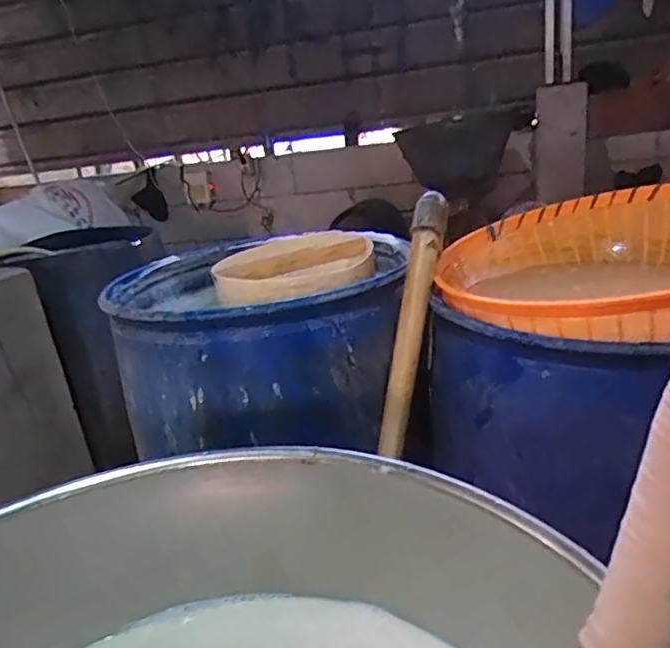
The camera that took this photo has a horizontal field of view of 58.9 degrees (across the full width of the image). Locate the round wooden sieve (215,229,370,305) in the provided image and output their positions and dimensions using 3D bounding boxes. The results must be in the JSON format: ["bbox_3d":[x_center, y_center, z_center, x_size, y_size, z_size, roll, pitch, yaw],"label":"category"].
[{"bbox_3d":[-0.069,-0.108,1.046,0.274,0.046,0.330,-9,20,-5],"label":"round wooden sieve"}]

